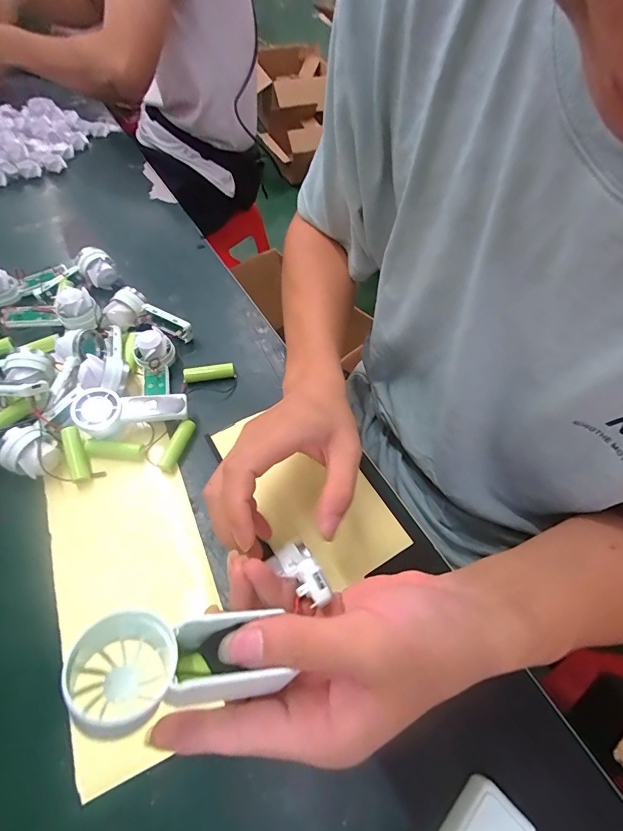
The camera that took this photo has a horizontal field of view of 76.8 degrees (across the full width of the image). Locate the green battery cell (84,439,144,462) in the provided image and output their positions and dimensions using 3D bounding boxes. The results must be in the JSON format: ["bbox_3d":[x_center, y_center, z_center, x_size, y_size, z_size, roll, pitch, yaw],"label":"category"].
[{"bbox_3d":[-0.175,0.031,0.352,0.052,0.012,0.016,4,57,0],"label":"green battery cell"}]

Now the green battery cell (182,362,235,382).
[{"bbox_3d":[-0.106,-0.045,0.408,0.051,0.012,0.015,-7,58,-7],"label":"green battery cell"}]

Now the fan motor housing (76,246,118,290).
[{"bbox_3d":[-0.253,-0.173,0.467,0.037,0.041,0.030,-23,61,-17],"label":"fan motor housing"}]

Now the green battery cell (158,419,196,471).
[{"bbox_3d":[-0.122,0.027,0.357,0.012,0.016,0.050,20,59,10],"label":"green battery cell"}]

